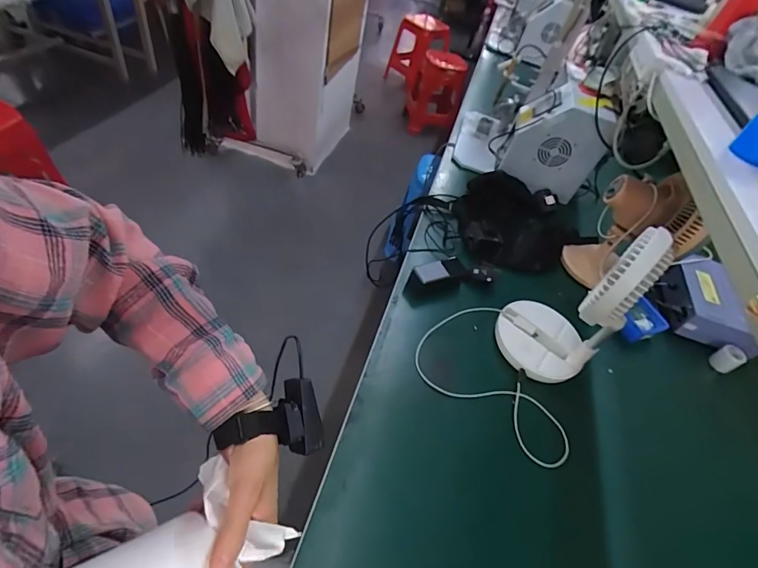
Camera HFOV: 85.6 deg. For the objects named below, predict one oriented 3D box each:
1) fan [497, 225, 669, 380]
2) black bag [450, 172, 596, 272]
[{"bbox_3d":[0.371,0.020,0.765,0.187,0.330,0.190,39,52,20],"label":"fan"},{"bbox_3d":[0.388,-0.181,1.136,0.377,0.100,0.328,-8,50,-13],"label":"black bag"}]

